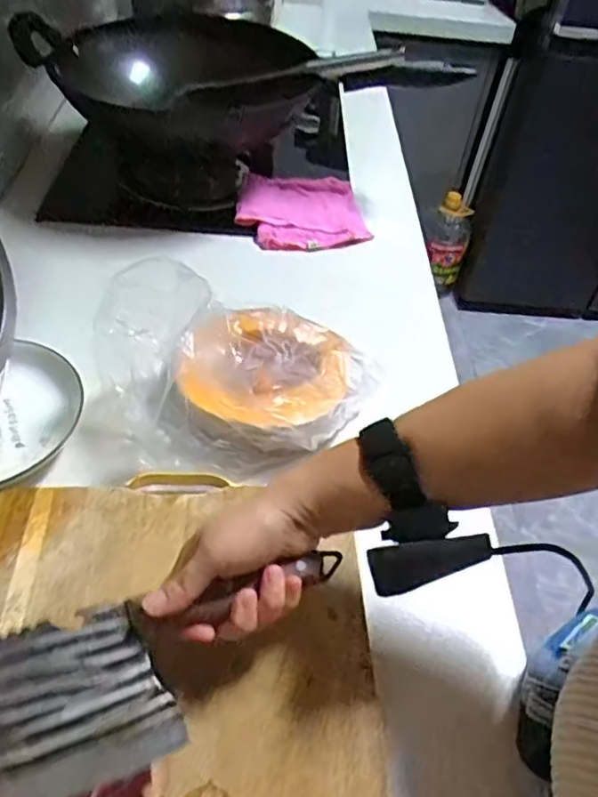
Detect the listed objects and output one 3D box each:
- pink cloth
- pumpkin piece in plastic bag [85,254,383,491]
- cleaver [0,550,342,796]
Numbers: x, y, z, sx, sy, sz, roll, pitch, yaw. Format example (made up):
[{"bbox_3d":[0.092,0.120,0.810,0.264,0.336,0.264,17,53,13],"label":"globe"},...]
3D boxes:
[{"bbox_3d":[0.002,-0.259,0.838,0.166,0.019,0.148,-6,55,-13],"label":"pink cloth"},{"bbox_3d":[-0.055,-0.030,0.569,0.224,0.100,0.173,1,48,-6],"label":"pumpkin piece in plastic bag"},{"bbox_3d":[-0.100,0.160,0.357,0.273,0.019,0.093,-21,50,-19],"label":"cleaver"}]

